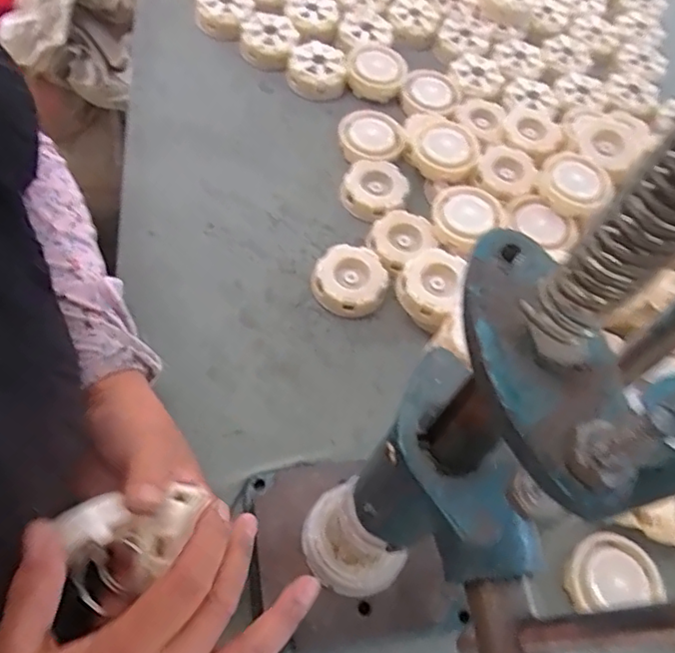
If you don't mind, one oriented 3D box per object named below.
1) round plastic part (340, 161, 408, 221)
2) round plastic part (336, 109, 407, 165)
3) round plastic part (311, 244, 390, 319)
[{"bbox_3d":[0.035,-0.128,0.539,0.056,0.023,0.055,4,60,-7],"label":"round plastic part"},{"bbox_3d":[0.033,-0.184,0.571,0.060,0.024,0.069,-8,62,-13],"label":"round plastic part"},{"bbox_3d":[0.011,-0.039,0.492,0.062,0.019,0.058,4,60,-7],"label":"round plastic part"}]

